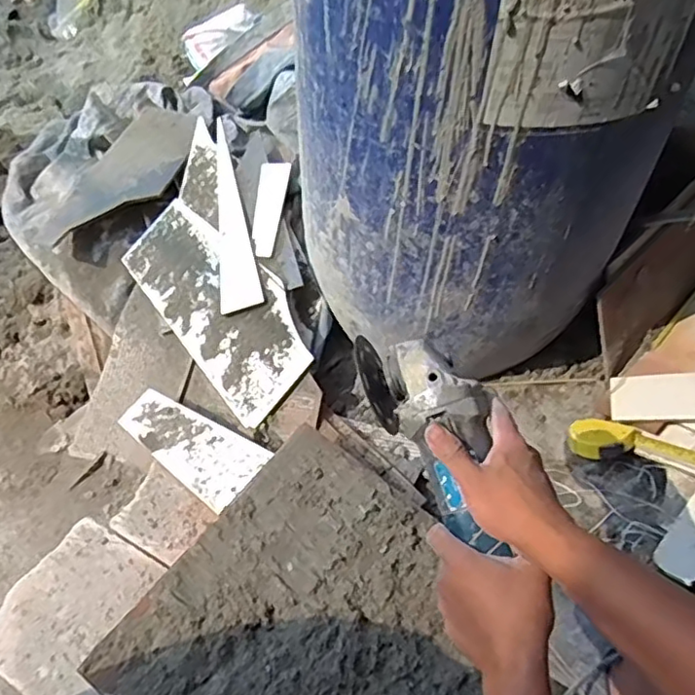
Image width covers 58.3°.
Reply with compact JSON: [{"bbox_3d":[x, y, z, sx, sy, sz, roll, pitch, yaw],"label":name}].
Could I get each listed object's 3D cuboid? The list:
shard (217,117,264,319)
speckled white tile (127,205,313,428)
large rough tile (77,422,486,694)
[{"bbox_3d":[-0.207,-0.240,1.089,0.071,0.010,0.389,-16,66,9],"label":"shard"},{"bbox_3d":[-0.215,-0.078,1.035,0.180,0.012,0.407,-41,70,-1],"label":"speckled white tile"},{"bbox_3d":[-0.021,0.336,0.729,0.387,0.015,0.385,34,57,15],"label":"large rough tile"}]

